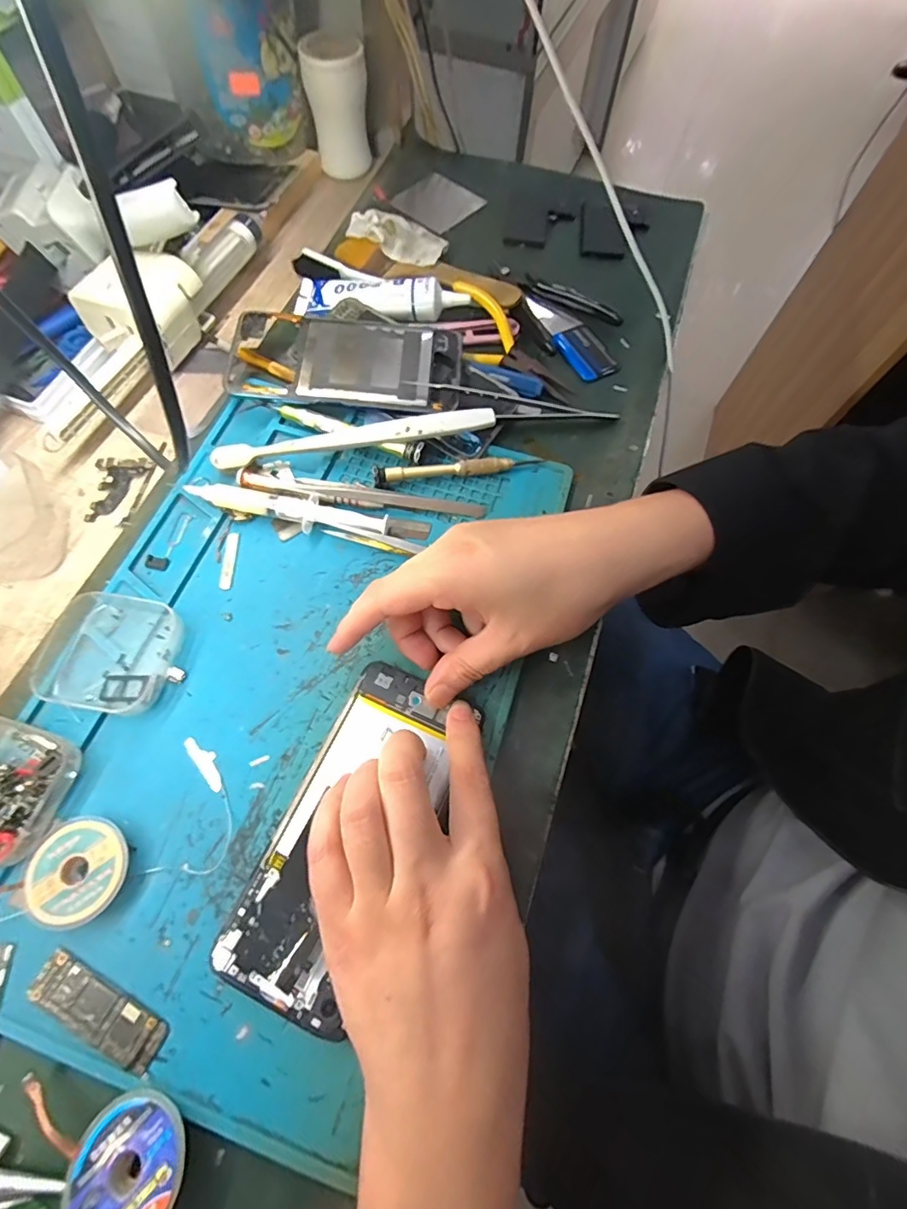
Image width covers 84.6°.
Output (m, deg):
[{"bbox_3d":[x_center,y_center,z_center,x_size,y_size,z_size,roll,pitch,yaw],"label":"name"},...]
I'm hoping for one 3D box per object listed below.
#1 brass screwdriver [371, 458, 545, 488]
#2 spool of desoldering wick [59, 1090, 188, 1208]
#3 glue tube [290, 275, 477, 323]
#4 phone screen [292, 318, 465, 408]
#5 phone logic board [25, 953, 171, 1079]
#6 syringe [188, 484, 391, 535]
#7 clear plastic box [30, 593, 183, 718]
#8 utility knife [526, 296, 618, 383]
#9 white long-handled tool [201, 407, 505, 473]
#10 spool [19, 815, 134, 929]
[{"bbox_3d":[0.003,-0.090,0.331,0.111,0.012,0.009,-10,68,-6],"label":"brass screwdriver"},{"bbox_3d":[-0.127,0.221,0.195,0.045,0.011,0.045,-3,56,5],"label":"spool of desoldering wick"},{"bbox_3d":[-0.058,-0.246,0.389,0.136,0.021,0.042,4,67,-1],"label":"glue tube"},{"bbox_3d":[-0.052,-0.171,0.353,0.108,0.011,0.070,6,73,-1],"label":"phone screen"},{"bbox_3d":[-0.155,0.177,0.217,0.063,0.004,0.020,26,68,9],"label":"phone logic board"},{"bbox_3d":[-0.105,-0.060,0.316,0.126,0.012,0.020,13,67,3],"label":"syringe"},{"bbox_3d":[-0.191,0.025,0.275,0.065,0.016,0.064,11,67,2],"label":"clear plastic box"},{"bbox_3d":[0.094,-0.215,0.401,0.032,0.012,0.103,-21,69,-11],"label":"utility knife"},{"bbox_3d":[-0.063,-0.109,0.330,0.181,0.019,0.018,-10,68,-7],"label":"white long-handled tool"},{"bbox_3d":[-0.176,0.125,0.235,0.042,0.012,0.044,1,67,-2],"label":"spool"}]

